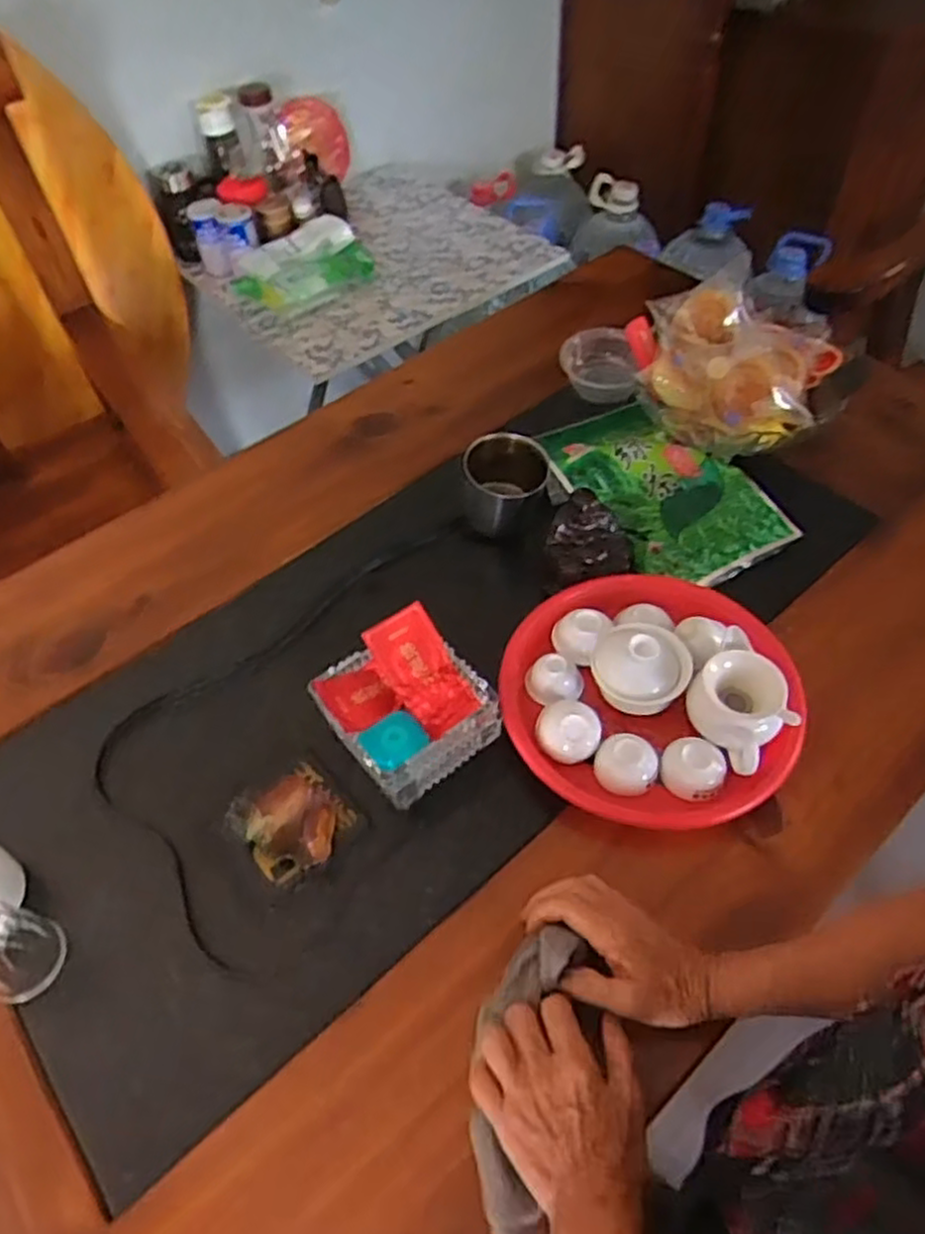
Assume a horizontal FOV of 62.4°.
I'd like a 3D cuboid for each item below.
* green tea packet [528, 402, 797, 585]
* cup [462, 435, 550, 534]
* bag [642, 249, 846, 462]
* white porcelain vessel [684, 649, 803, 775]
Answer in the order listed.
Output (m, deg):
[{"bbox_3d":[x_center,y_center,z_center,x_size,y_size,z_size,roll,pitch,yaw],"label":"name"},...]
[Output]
[{"bbox_3d":[0.209,-0.141,0.828,0.149,0.035,0.268,-37,66,-14],"label":"green tea packet"},{"bbox_3d":[0.046,-0.137,0.823,0.091,0.091,0.080,5,55,6],"label":"cup"},{"bbox_3d":[0.299,-0.276,0.823,0.200,0.100,0.217,15,55,15],"label":"bag"},{"bbox_3d":[0.237,0.081,0.652,0.076,0.067,0.082,-1,54,2],"label":"white porcelain vessel"}]

